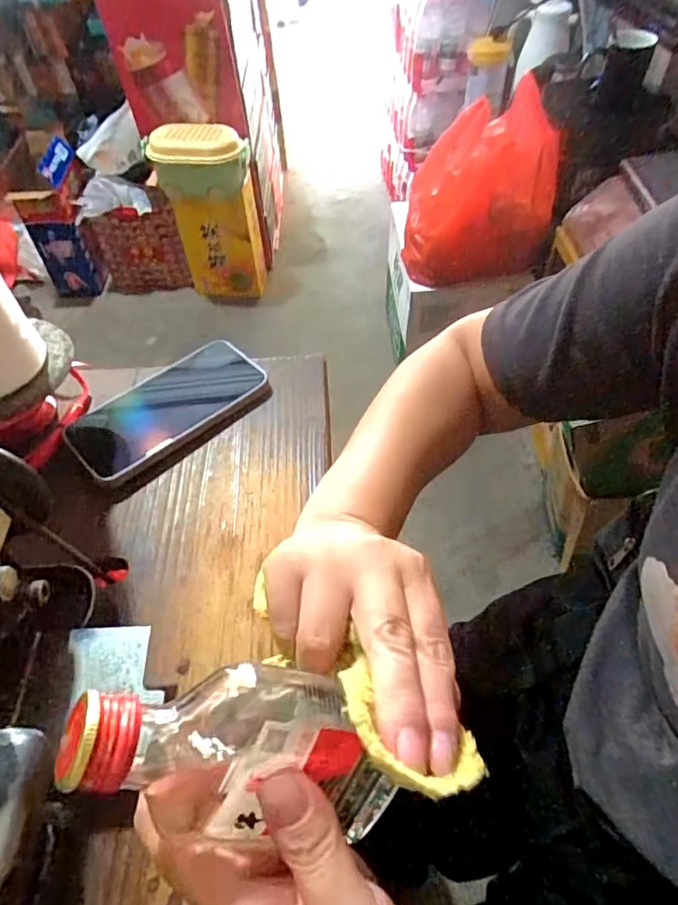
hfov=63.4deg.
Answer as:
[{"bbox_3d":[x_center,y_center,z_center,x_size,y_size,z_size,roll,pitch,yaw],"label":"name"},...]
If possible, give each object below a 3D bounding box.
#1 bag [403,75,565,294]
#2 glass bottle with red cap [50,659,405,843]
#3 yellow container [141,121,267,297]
[{"bbox_3d":[0.280,-0.517,1.100,0.293,0.285,0.165,-11,53,-6],"label":"bag"},{"bbox_3d":[-0.036,0.103,0.191,0.107,0.029,0.044,16,51,-19],"label":"glass bottle with red cap"},{"bbox_3d":[-0.347,-0.635,1.533,0.254,0.477,0.126,-18,54,-10],"label":"yellow container"}]

